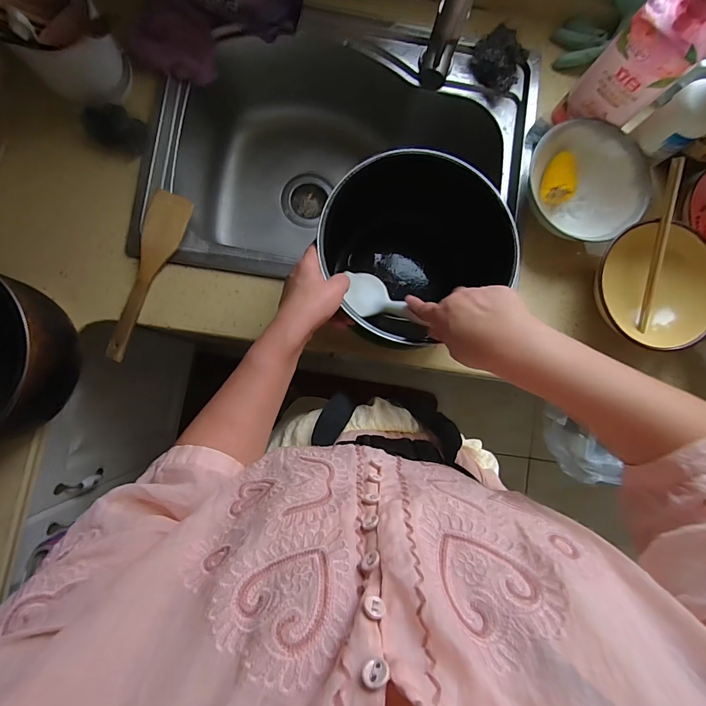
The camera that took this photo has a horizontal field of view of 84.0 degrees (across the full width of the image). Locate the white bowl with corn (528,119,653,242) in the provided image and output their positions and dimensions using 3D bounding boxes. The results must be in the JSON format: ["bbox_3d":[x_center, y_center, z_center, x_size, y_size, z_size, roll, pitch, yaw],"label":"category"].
[{"bbox_3d":[0.332,-0.241,0.568,0.163,0.061,0.163,0,86,-4],"label":"white bowl with corn"}]

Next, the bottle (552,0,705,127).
[{"bbox_3d":[0.364,-0.367,0.477,0.090,0.244,0.061,40,84,-1],"label":"bottle"}]

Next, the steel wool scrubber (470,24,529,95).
[{"bbox_3d":[0.228,-0.449,0.603,0.068,0.043,0.081,-40,90,-6],"label":"steel wool scrubber"}]

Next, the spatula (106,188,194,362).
[{"bbox_3d":[-0.290,-0.106,0.544,0.053,0.024,0.239,21,85,-3],"label":"spatula"}]

